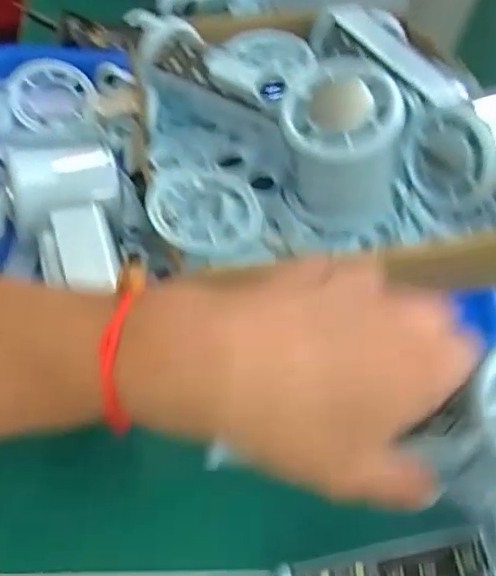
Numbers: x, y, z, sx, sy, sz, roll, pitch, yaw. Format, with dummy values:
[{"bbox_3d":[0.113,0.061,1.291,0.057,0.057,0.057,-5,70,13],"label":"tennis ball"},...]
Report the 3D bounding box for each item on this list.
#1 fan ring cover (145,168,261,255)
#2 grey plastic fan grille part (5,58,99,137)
[{"bbox_3d":[-0.022,-0.042,0.324,0.058,0.010,0.052,11,56,-4],"label":"fan ring cover"},{"bbox_3d":[-0.139,-0.135,0.444,0.057,0.014,0.056,-20,72,-9],"label":"grey plastic fan grille part"}]

